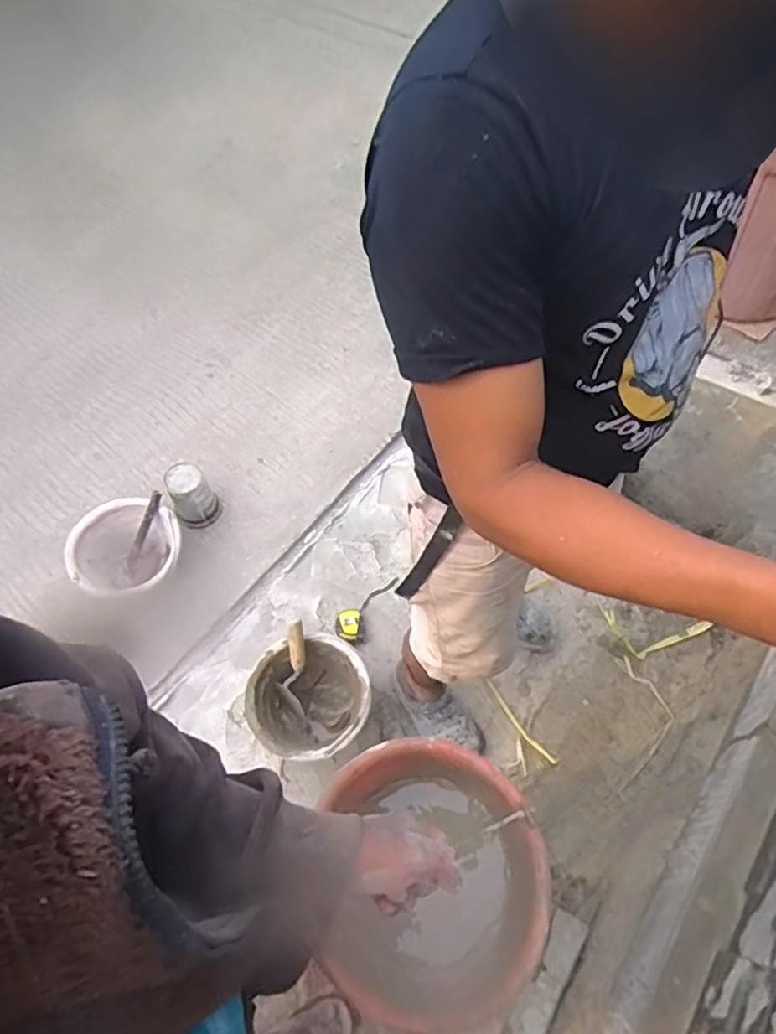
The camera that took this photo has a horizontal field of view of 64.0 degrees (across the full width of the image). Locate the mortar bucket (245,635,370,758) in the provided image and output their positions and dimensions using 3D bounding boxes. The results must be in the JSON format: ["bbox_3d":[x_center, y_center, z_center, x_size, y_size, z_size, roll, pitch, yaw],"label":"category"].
[{"bbox_3d":[-0.153,0.382,1.297,0.226,0.178,0.236,-35,65,-18],"label":"mortar bucket"}]

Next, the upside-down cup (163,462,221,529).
[{"bbox_3d":[-0.484,-0.048,1.552,0.102,0.168,0.095,0,60,1],"label":"upside-down cup"}]

